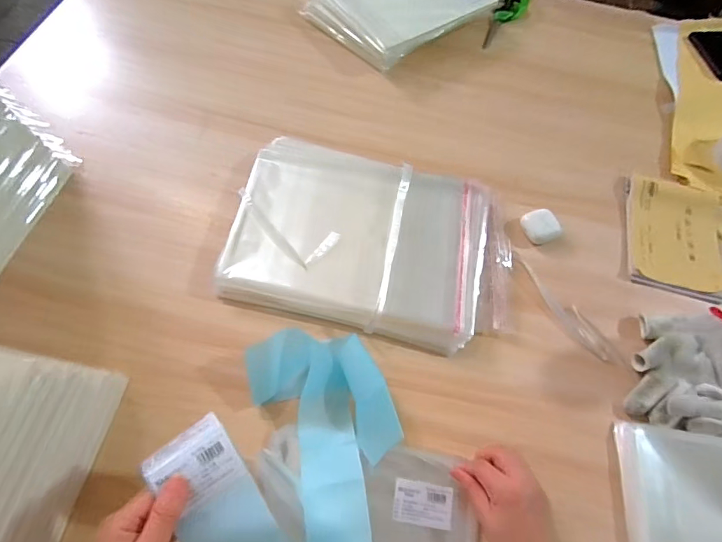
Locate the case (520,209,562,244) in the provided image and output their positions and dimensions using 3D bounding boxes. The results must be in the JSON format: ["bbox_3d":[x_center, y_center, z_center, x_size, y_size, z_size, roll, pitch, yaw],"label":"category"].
[{"bbox_3d":[0.258,-0.064,0.603,0.048,0.016,0.049,-21,67,-12],"label":"case"}]

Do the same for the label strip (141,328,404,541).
[{"bbox_3d":[-0.053,0.154,0.393,0.182,0.146,0.215,15,65,5],"label":"label strip"}]

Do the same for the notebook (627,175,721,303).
[{"bbox_3d":[0.465,-0.053,0.621,0.133,0.016,0.186,14,65,5],"label":"notebook"}]

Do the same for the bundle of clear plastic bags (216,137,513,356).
[{"bbox_3d":[0.016,-0.043,0.572,0.379,0.032,0.254,13,65,4],"label":"bundle of clear plastic bags"}]

